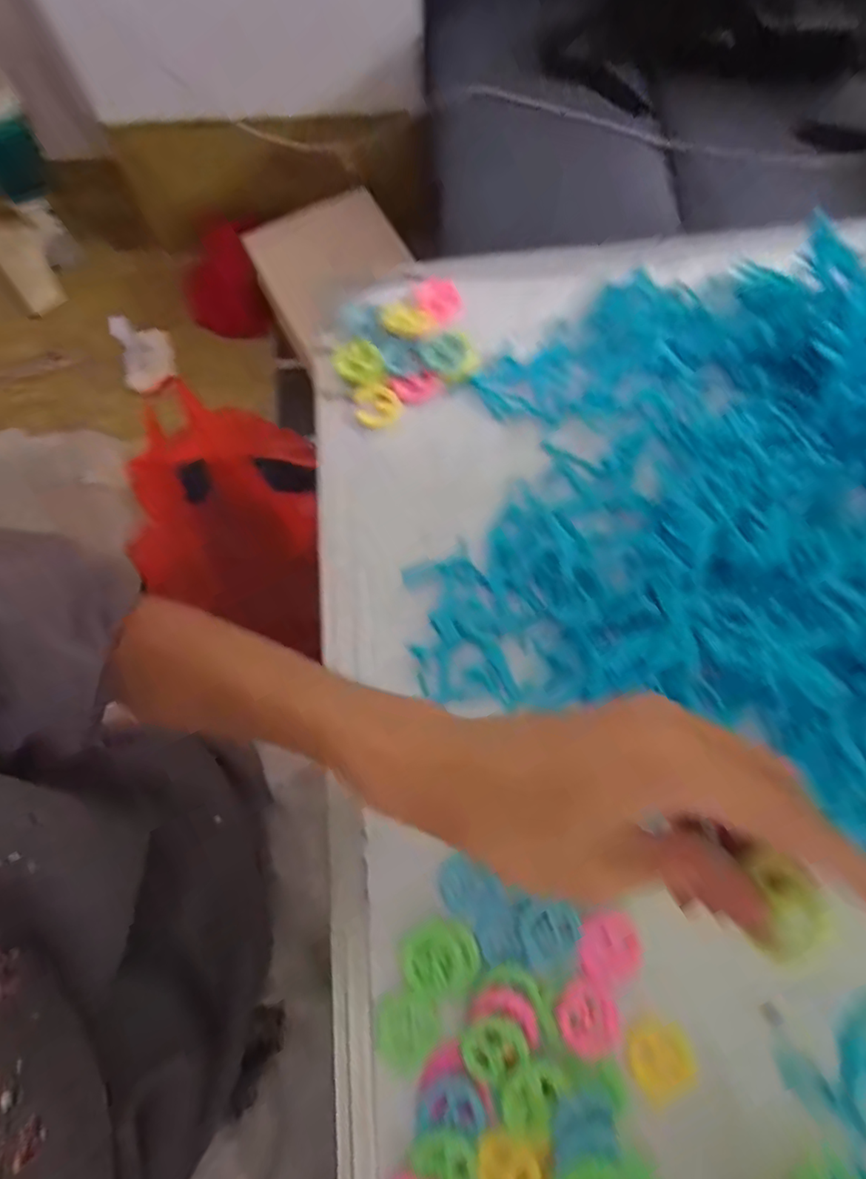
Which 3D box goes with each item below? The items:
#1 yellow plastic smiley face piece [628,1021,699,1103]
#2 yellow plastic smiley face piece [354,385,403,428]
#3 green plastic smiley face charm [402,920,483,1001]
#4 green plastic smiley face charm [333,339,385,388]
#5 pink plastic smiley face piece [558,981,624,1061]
[{"bbox_3d":[0.104,0.215,0.272,0.028,0.004,0.027,-26,72,-7],"label":"yellow plastic smiley face piece"},{"bbox_3d":[-0.035,-0.119,0.387,0.029,0.005,0.028,-9,71,-1],"label":"yellow plastic smiley face piece"},{"bbox_3d":[0.004,0.177,0.284,0.036,0.004,0.030,-16,71,-4],"label":"green plastic smiley face charm"},{"bbox_3d":[-0.049,-0.149,0.392,0.029,0.011,0.033,-27,72,-8],"label":"green plastic smiley face charm"},{"bbox_3d":[0.072,0.199,0.275,0.030,0.008,0.028,0,71,1],"label":"pink plastic smiley face piece"}]

